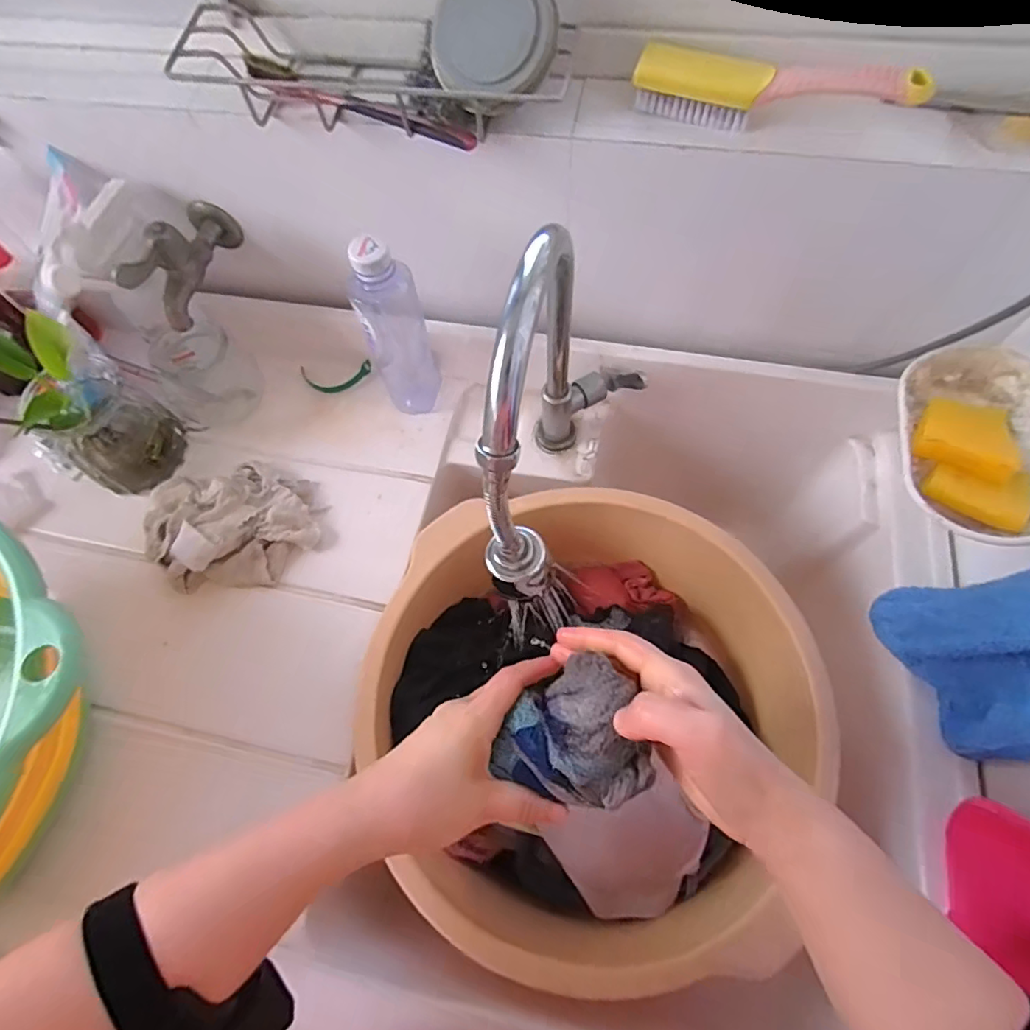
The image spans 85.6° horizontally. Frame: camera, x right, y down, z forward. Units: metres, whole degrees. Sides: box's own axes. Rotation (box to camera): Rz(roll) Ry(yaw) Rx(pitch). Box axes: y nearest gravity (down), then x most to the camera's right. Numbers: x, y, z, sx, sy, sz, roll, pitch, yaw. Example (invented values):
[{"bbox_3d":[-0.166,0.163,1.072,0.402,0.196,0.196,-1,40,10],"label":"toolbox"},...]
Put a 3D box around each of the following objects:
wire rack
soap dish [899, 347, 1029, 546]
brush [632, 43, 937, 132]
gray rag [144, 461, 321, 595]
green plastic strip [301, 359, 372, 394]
[{"bbox_3d":[-0.105,-0.320,0.409,0.286,0.038,0.088,11,67,8],"label":"wire rack"},{"bbox_3d":[0.313,-0.048,0.344,0.132,0.068,0.136,4,66,5],"label":"soap dish"},{"bbox_3d":[0.168,-0.279,0.364,0.174,0.041,0.031,17,68,10],"label":"brush"},{"bbox_3d":[-0.265,0.007,0.517,0.147,0.045,0.122,-17,66,-5],"label":"gray rag"},{"bbox_3d":[-0.197,-0.150,0.605,0.081,0.016,0.036,0,66,3],"label":"green plastic strip"}]

